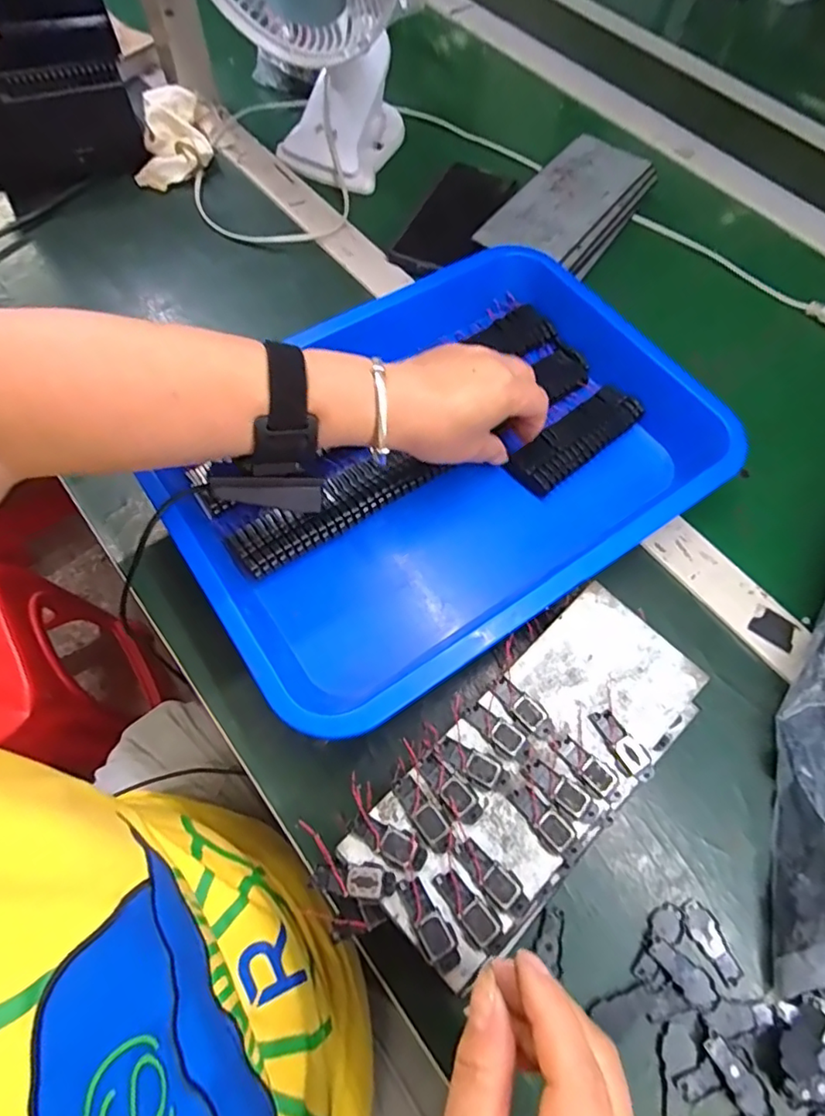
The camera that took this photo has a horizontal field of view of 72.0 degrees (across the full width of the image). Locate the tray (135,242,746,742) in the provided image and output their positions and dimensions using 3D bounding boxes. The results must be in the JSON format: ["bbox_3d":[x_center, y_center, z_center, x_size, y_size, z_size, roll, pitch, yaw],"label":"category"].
[{"bbox_3d":[0.020,-0.071,0.397,0.355,0.049,0.259,-32,69,-15],"label":"tray"}]

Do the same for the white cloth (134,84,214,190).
[{"bbox_3d":[-0.238,-0.413,0.559,0.075,0.033,0.110,-13,65,-8],"label":"white cloth"}]

